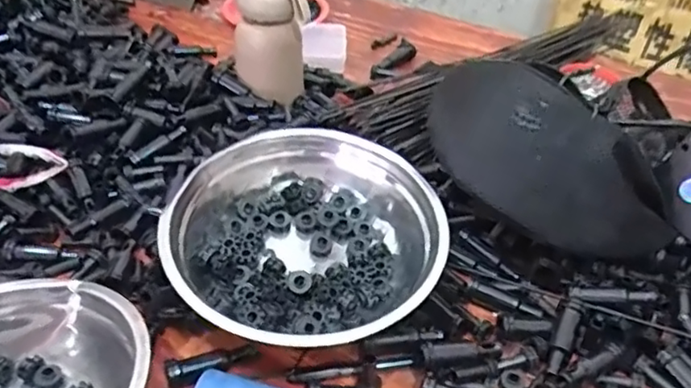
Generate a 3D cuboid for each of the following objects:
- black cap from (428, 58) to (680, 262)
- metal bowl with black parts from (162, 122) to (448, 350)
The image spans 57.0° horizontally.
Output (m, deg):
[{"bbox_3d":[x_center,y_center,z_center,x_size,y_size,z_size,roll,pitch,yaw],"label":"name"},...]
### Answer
[{"bbox_3d":[0.174,-0.013,0.553,0.223,0.145,0.100,18,42,18],"label":"black cap"},{"bbox_3d":[-0.038,0.030,0.518,0.195,0.089,0.203,2,40,-1],"label":"metal bowl with black parts"}]

